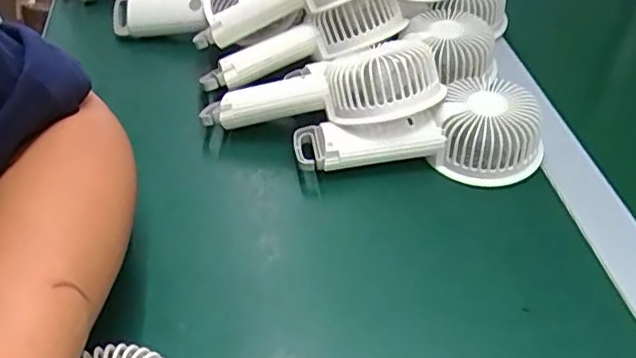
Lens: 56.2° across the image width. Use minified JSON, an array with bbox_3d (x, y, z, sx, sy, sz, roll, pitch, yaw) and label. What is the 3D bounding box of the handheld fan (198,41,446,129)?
[{"bbox_3d":[-0.001,-0.069,0.441,0.182,0.043,0.066,-5,39,21],"label":"handheld fan"}]

